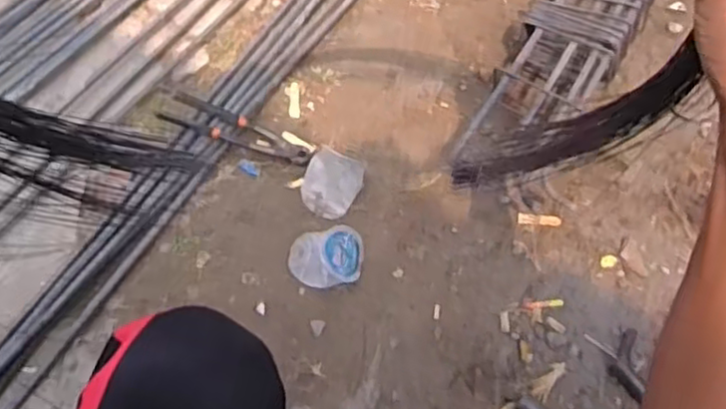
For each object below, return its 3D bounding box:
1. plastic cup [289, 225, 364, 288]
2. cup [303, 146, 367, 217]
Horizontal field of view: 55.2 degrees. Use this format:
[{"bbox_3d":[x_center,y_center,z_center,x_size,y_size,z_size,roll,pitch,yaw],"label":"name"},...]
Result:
[{"bbox_3d":[-0.045,0.072,0.924,0.099,0.038,0.077,-15,63,-11],"label":"plastic cup"},{"bbox_3d":[-0.051,-0.032,0.976,0.094,0.048,0.087,25,63,10],"label":"cup"}]

